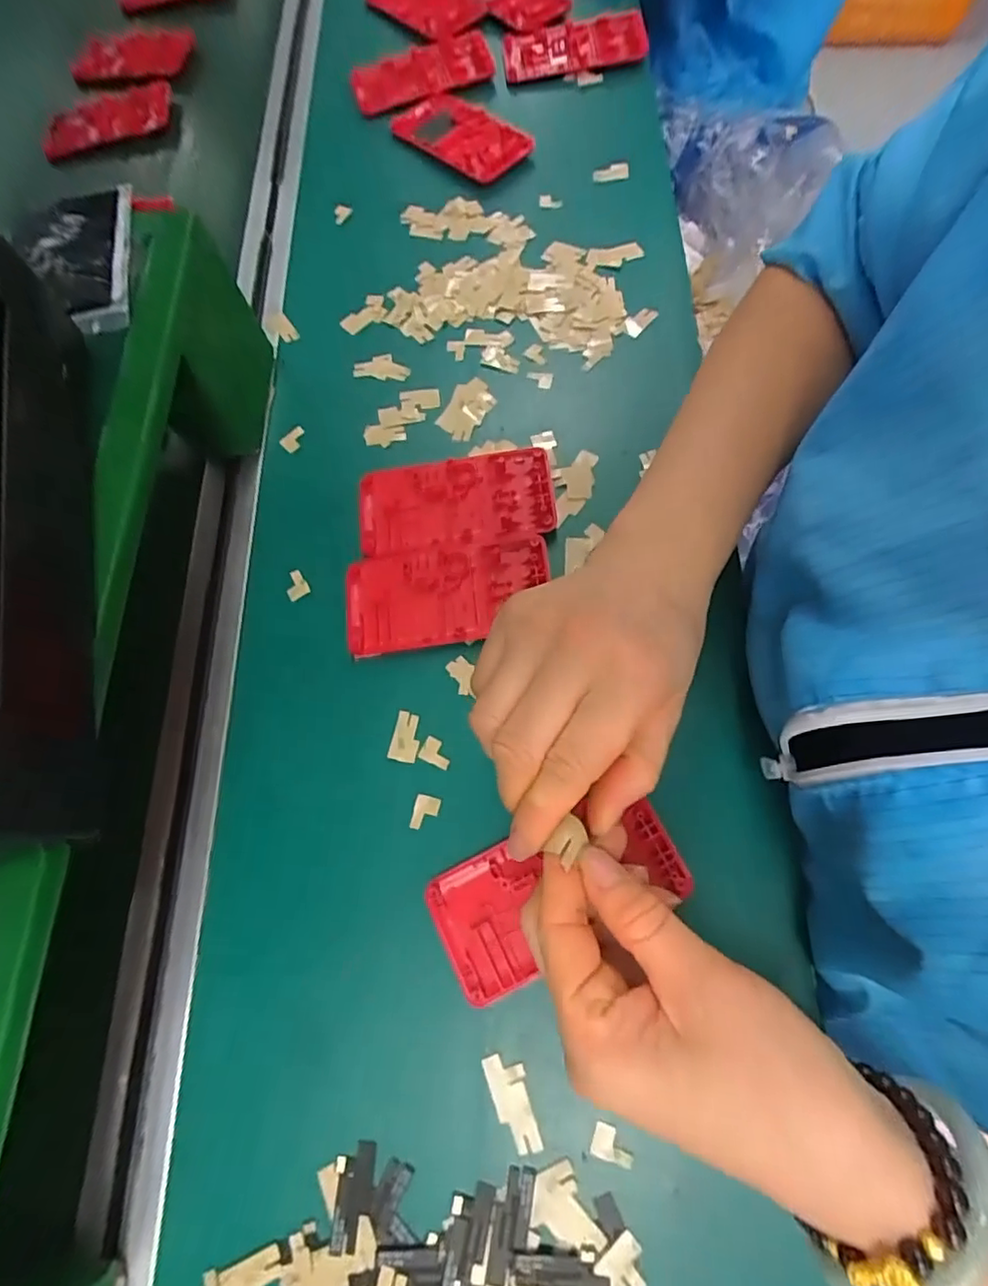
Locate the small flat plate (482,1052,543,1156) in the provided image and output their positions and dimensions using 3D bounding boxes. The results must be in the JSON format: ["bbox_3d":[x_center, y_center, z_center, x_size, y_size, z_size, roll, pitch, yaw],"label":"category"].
[{"bbox_3d":[0.009,0.211,0.275,0.017,0.005,0.039,-18,69,-5],"label":"small flat plate"}]

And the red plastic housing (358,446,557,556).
[{"bbox_3d":[-0.025,-0.091,0.377,0.122,0.016,0.063,-5,69,0],"label":"red plastic housing"}]

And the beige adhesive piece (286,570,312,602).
[{"bbox_3d":[-0.125,-0.036,0.377,0.014,0.005,0.018,-31,71,-9],"label":"beige adhesive piece"}]

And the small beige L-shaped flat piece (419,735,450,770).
[{"bbox_3d":[-0.032,0.060,0.332,0.018,0.004,0.013,23,72,11],"label":"small beige L-shaped flat piece"}]

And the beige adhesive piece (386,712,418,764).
[{"bbox_3d":[-0.050,0.053,0.338,0.016,0.004,0.027,7,70,5],"label":"beige adhesive piece"}]

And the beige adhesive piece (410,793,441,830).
[{"bbox_3d":[-0.037,0.091,0.323,0.013,0.005,0.018,11,70,6],"label":"beige adhesive piece"}]

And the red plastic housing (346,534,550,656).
[{"bbox_3d":[-0.028,-0.031,0.355,0.121,0.011,0.061,-8,69,-1],"label":"red plastic housing"}]

